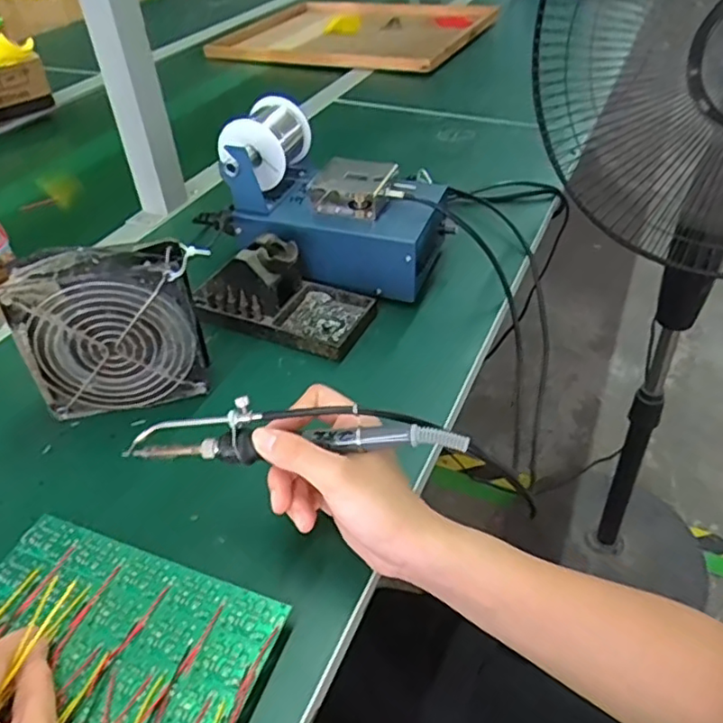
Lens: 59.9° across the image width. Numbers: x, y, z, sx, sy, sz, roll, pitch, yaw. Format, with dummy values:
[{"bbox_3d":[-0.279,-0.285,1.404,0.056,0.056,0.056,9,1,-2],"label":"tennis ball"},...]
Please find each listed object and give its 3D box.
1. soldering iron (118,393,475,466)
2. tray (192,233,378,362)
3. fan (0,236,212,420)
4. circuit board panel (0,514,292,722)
[{"bbox_3d":[-0.045,0.041,0.370,0.209,0.035,0.026,-2,39,11],"label":"soldering iron"},{"bbox_3d":[-0.066,-0.066,0.546,0.144,0.068,0.081,15,44,19],"label":"tray"},{"bbox_3d":[-0.181,-0.021,0.463,0.123,0.122,0.042,-12,42,-10],"label":"fan"},{"bbox_3d":[-0.139,0.148,0.340,0.171,0.005,0.100,13,41,17],"label":"circuit board panel"}]

